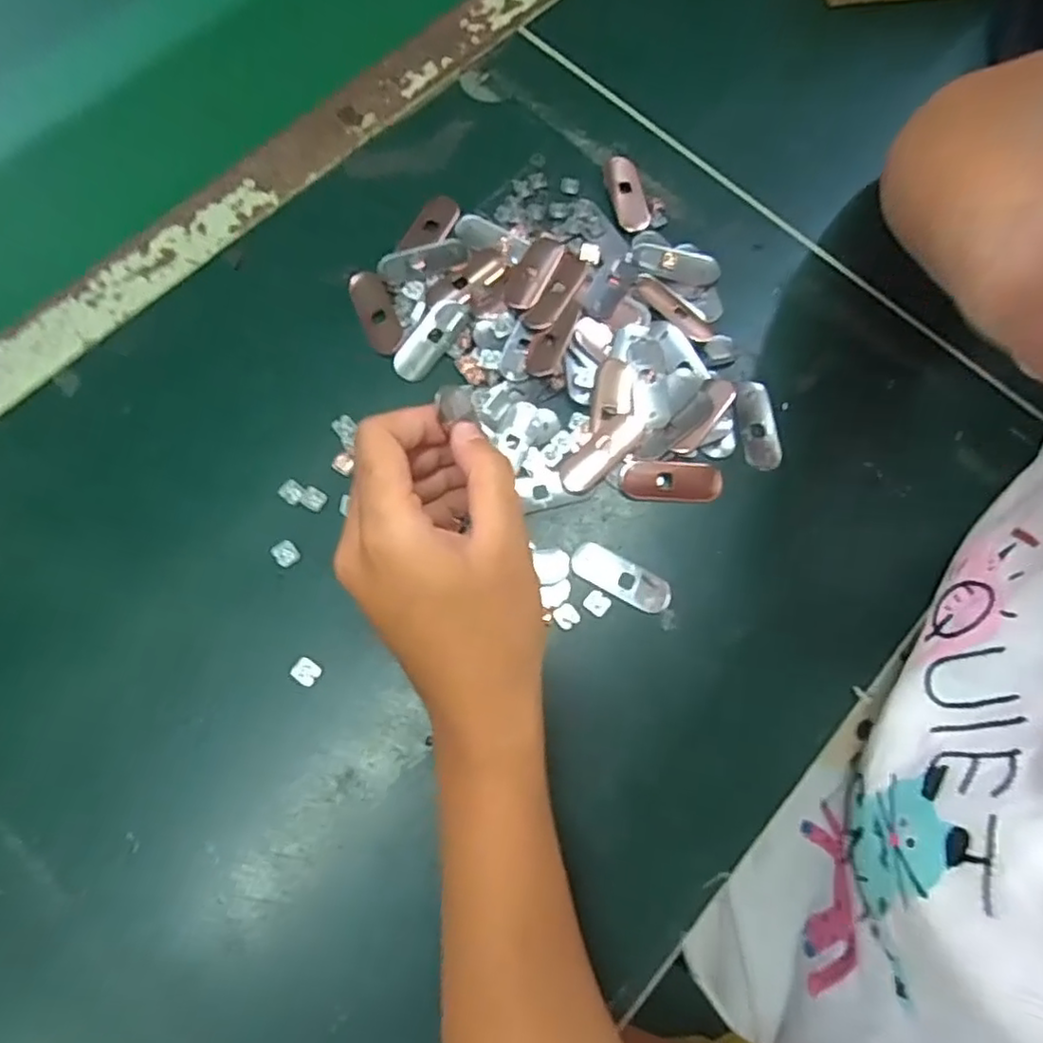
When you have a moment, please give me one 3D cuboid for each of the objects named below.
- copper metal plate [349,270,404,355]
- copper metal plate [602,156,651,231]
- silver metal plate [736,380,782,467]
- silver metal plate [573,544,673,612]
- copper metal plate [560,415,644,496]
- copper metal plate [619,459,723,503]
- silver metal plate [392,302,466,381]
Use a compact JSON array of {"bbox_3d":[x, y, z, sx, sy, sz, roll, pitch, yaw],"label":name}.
[{"bbox_3d":[-0.078,-0.115,0.354,0.020,0.005,0.056,-24,75,-8],"label":"copper metal plate"},{"bbox_3d":[0.061,-0.188,0.380,0.016,0.008,0.045,-16,74,-6],"label":"copper metal plate"},{"bbox_3d":[0.124,-0.051,0.345,0.019,0.004,0.049,-3,73,-2],"label":"silver metal plate"},{"bbox_3d":[0.048,0.026,0.319,0.049,0.004,0.019,27,74,7],"label":"silver metal plate"},{"bbox_3d":[0.040,-0.035,0.337,0.051,0.004,0.019,-45,71,-2],"label":"copper metal plate"},{"bbox_3d":[0.076,-0.020,0.334,0.051,0.007,0.020,2,73,0],"label":"copper metal plate"},{"bbox_3d":[-0.048,-0.096,0.348,0.018,0.004,0.049,38,76,10],"label":"silver metal plate"}]

